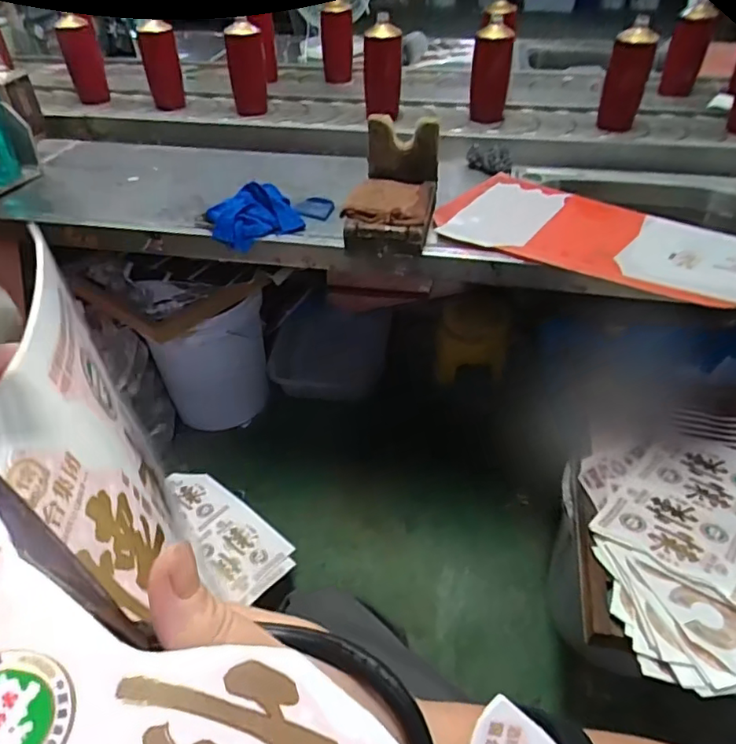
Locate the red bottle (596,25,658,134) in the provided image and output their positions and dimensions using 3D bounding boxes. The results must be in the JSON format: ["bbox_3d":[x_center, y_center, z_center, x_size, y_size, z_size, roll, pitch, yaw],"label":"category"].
[{"bbox_3d":[0.521,-0.584,1.159,0.077,0.178,0.070,13,43,15],"label":"red bottle"}]

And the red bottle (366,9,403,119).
[{"bbox_3d":[0.035,-0.641,1.226,0.073,0.200,0.060,-13,42,-14],"label":"red bottle"}]

